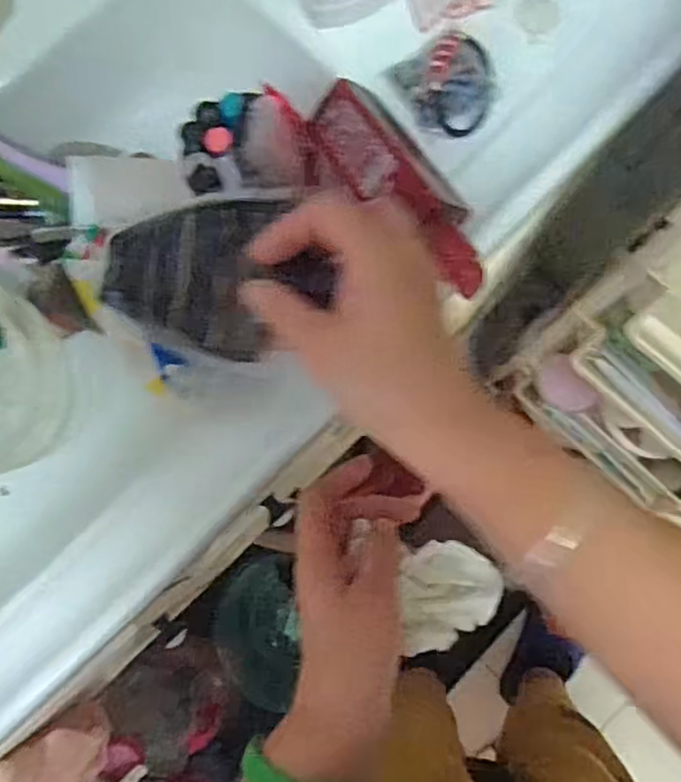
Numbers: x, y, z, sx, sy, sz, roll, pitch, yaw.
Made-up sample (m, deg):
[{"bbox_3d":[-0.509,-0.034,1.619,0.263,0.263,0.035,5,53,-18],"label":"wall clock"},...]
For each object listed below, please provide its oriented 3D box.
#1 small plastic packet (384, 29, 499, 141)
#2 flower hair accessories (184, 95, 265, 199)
[{"bbox_3d":[0.077,-0.216,0.483,0.069,0.033,0.067,-26,84,2],"label":"small plastic packet"},{"bbox_3d":[-0.086,-0.172,0.480,0.049,0.022,0.090,0,63,4],"label":"flower hair accessories"}]

